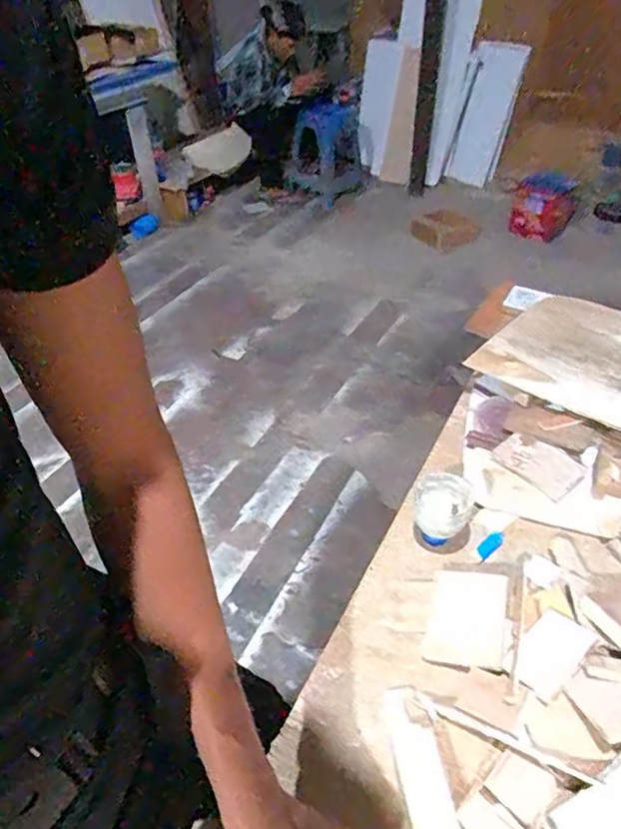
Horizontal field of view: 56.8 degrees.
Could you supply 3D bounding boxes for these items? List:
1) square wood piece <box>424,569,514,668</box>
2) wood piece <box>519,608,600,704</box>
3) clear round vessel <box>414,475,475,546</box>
[{"bbox_3d":[0.168,0.217,0.613,0.081,0.008,0.101,-2,44,24],"label":"square wood piece"},{"bbox_3d":[0.232,0.235,0.559,0.087,0.018,0.055,-31,34,-27],"label":"wood piece"},{"bbox_3d":[0.152,0.117,0.670,0.065,0.089,0.061,-1,41,1],"label":"clear round vessel"}]

